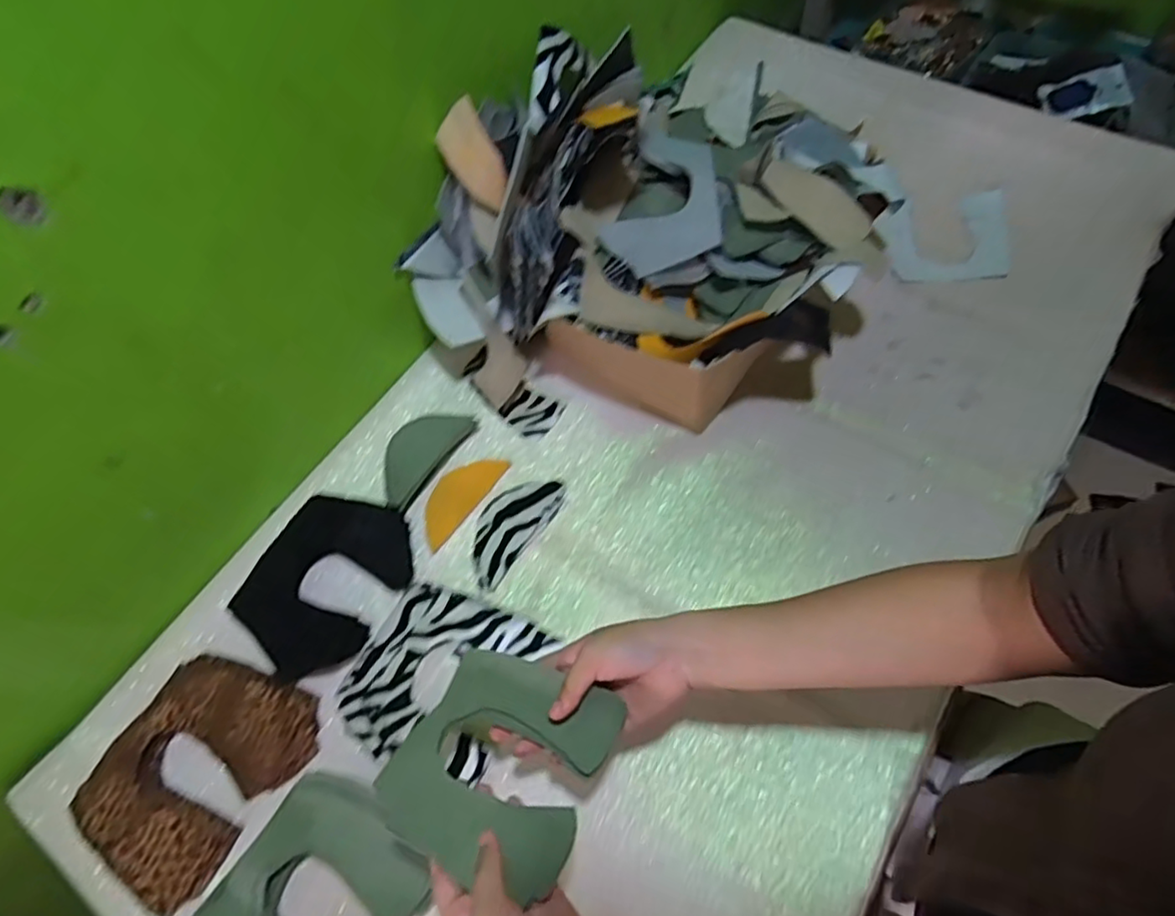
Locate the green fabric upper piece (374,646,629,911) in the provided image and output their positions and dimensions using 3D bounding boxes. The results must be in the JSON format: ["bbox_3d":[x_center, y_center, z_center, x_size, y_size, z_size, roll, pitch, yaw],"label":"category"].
[{"bbox_3d":[-0.058,0.203,0.430,0.126,0.035,0.130,22,66,11],"label":"green fabric upper piece"}]

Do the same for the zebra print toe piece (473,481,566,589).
[{"bbox_3d":[-0.073,0.062,0.605,0.055,0.007,0.114,34,71,20],"label":"zebra print toe piece"}]

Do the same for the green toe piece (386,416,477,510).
[{"bbox_3d":[-0.171,-0.009,0.635,0.061,0.009,0.112,29,69,18],"label":"green toe piece"}]

